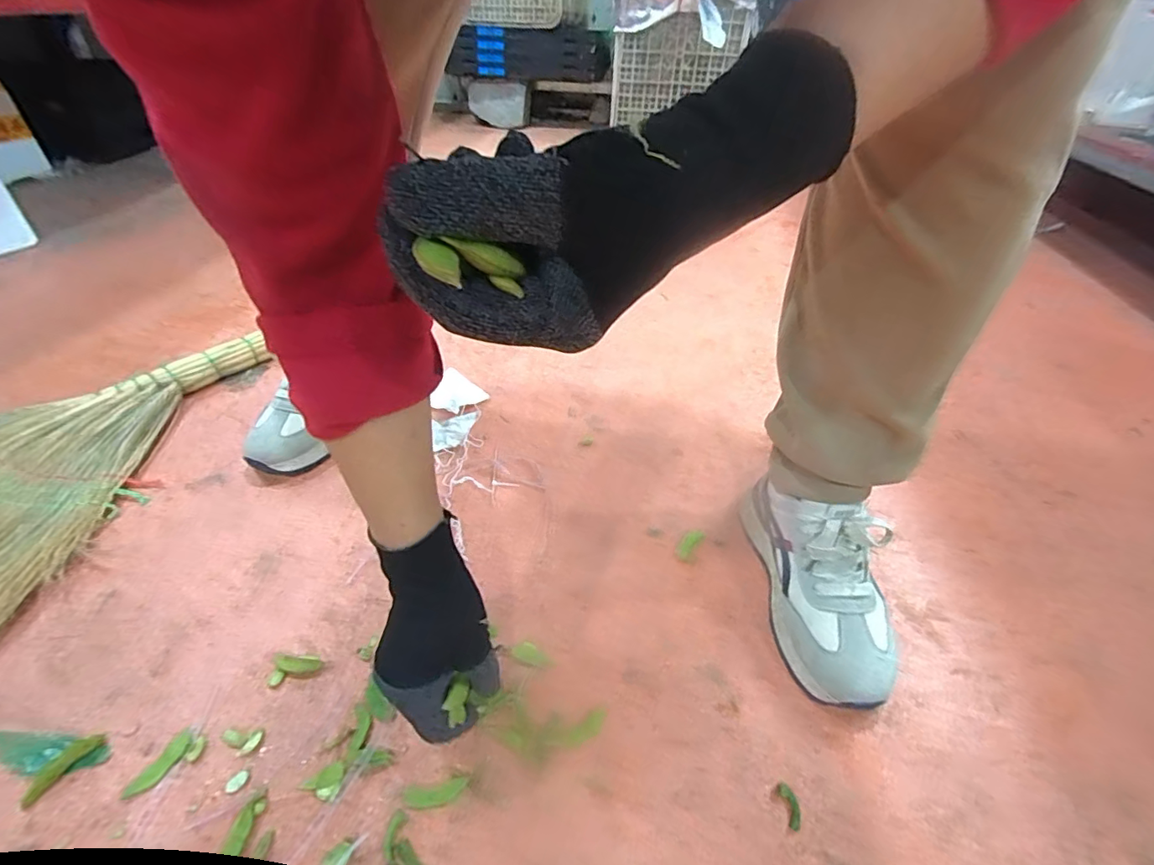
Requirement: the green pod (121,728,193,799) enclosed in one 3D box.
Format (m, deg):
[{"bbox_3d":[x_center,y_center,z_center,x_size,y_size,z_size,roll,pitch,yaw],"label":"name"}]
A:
[{"bbox_3d":[-0.312,0.249,0.385,0.017,0.005,0.049,20,45,20],"label":"green pod"}]

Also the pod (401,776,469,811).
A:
[{"bbox_3d":[-0.103,0.262,0.372,0.044,0.004,0.016,-6,42,-8],"label":"pod"}]

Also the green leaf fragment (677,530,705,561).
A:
[{"bbox_3d":[0.120,0.119,0.552,0.018,0.004,0.043,29,49,28],"label":"green leaf fragment"}]

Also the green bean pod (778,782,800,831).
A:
[{"bbox_3d":[0.155,0.270,0.372,0.011,0.004,0.028,-3,42,-5],"label":"green bean pod"}]

